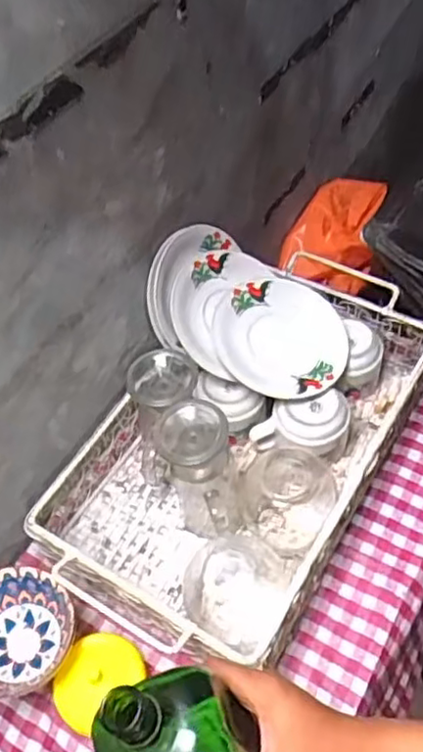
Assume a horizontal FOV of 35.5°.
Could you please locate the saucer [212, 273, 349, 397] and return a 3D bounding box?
[{"bbox_3d":[0.075,-0.043,0.712,0.143,0.014,0.143,4,62,-8],"label":"saucer"}]

